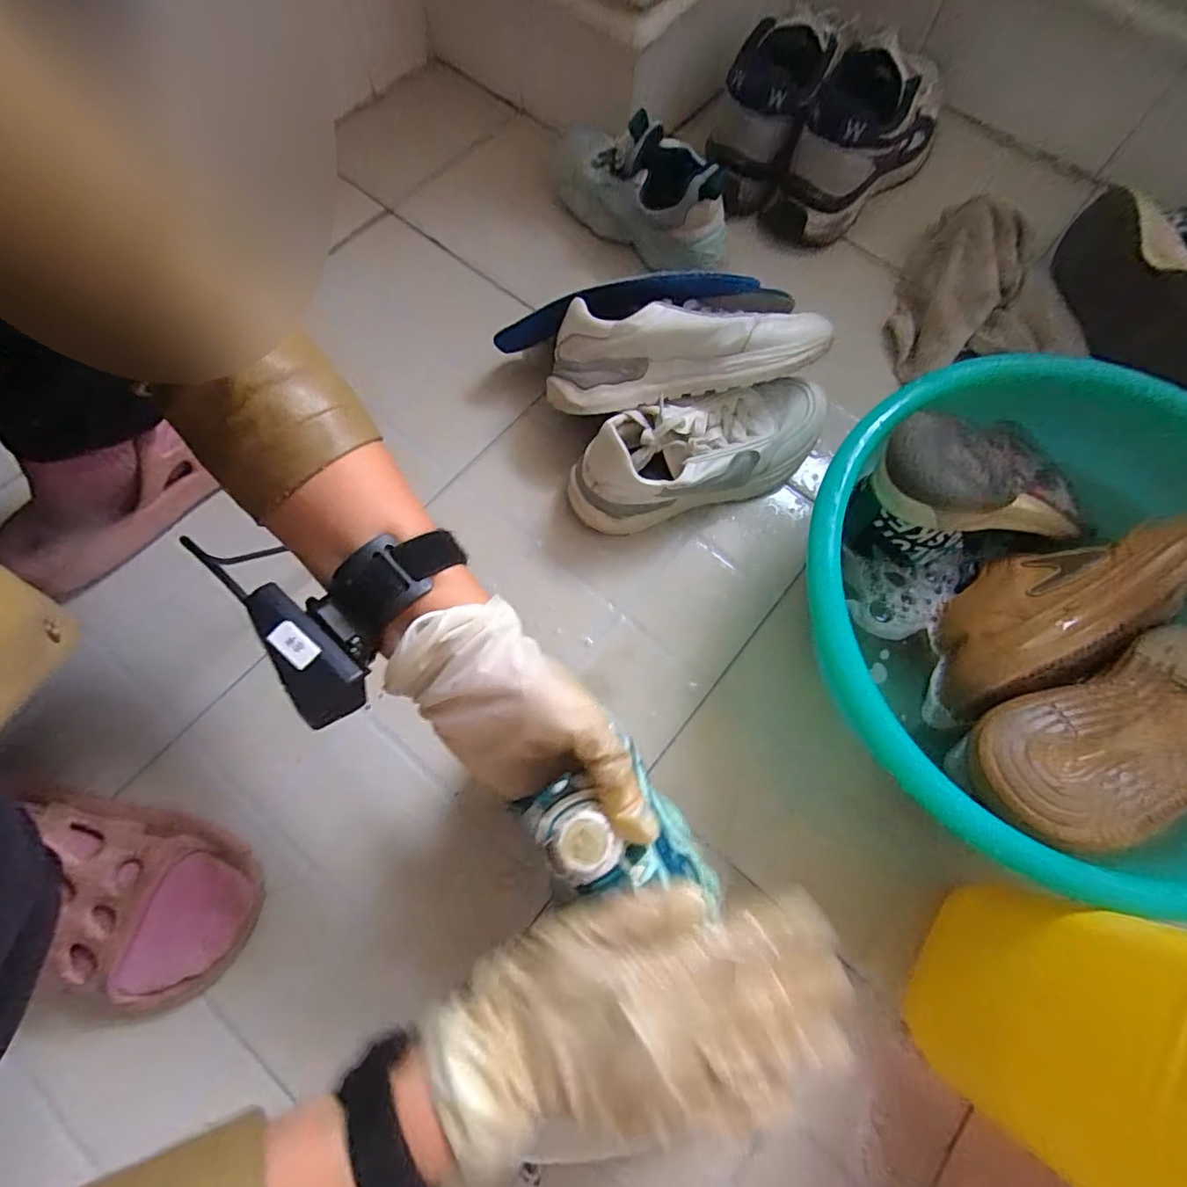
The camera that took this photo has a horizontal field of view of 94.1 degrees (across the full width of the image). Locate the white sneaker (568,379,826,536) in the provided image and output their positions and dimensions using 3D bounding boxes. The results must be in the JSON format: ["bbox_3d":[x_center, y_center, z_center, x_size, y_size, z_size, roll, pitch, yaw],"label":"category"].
[{"bbox_3d":[0.095,-0.125,0.492,0.240,0.089,0.087,-17,71,-9],"label":"white sneaker"}]

